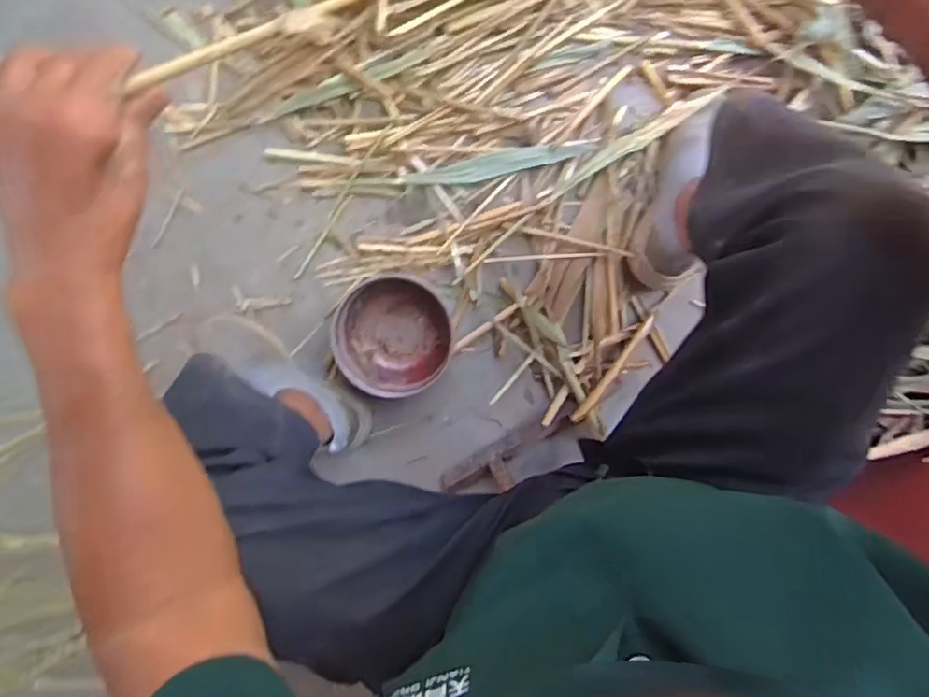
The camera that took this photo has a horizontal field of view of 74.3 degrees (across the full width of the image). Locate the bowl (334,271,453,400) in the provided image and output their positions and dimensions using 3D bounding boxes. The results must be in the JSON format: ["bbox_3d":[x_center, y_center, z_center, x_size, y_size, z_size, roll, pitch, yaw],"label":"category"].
[{"bbox_3d":[-0.097,-0.019,0.850,0.156,0.071,0.160,-4,100,1],"label":"bowl"}]

